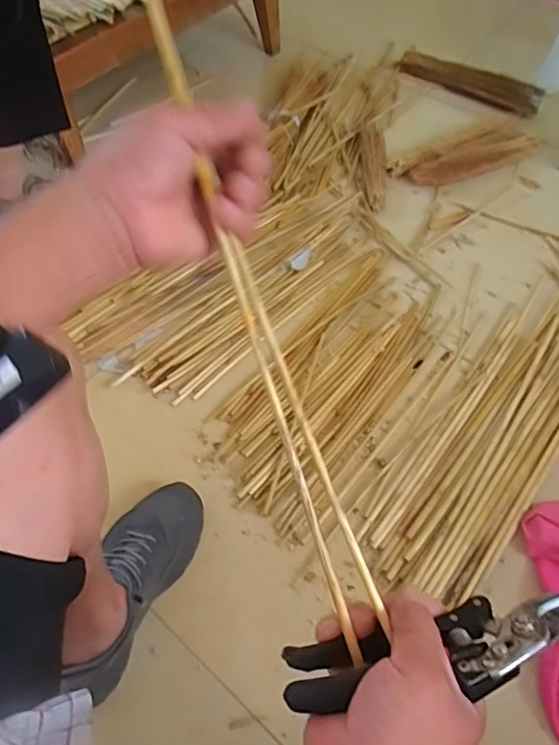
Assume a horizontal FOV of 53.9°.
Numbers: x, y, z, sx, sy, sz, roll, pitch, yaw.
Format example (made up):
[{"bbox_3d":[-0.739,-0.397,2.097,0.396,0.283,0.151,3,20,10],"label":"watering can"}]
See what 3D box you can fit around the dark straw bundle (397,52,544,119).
[{"bbox_3d":[0.421,-0.672,1.252,0.343,0.056,0.074,39,63,23],"label":"dark straw bundle"}]

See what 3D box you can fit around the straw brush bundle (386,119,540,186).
[{"bbox_3d":[0.384,-0.455,1.144,0.305,0.022,0.118,-22,60,-9],"label":"straw brush bundle"}]

